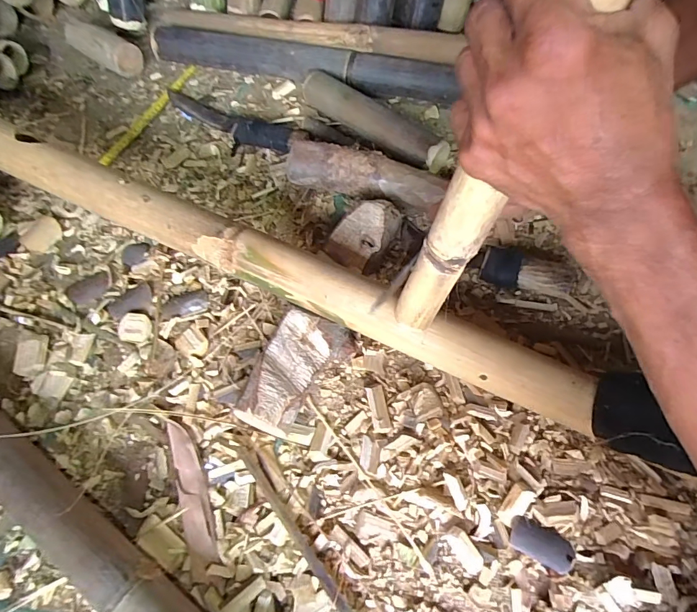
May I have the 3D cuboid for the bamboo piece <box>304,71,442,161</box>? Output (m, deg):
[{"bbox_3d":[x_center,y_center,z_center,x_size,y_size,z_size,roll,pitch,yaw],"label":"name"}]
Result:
[{"bbox_3d":[0.032,-0.300,0.655,0.259,0.051,0.050,39,72,18],"label":"bamboo piece"}]

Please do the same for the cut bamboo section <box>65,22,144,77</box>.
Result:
[{"bbox_3d":[-0.458,-0.487,0.763,0.163,0.064,0.055,35,71,17],"label":"cut bamboo section"}]

